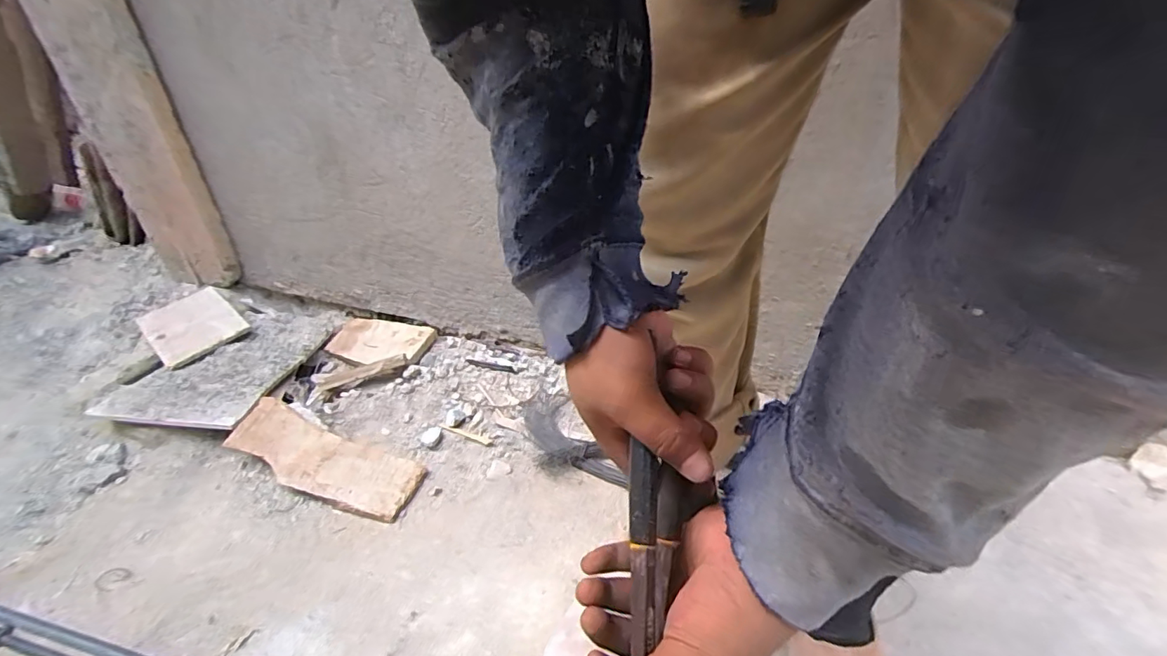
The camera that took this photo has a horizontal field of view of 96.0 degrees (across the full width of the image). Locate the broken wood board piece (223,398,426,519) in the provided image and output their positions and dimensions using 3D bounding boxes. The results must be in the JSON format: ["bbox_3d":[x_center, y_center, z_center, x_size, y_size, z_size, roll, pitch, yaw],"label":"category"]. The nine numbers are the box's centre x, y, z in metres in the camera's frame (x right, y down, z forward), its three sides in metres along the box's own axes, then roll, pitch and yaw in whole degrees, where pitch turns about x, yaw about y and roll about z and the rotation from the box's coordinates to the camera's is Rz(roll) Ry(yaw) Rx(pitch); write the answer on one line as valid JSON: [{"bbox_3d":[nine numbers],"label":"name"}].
[{"bbox_3d":[-0.352,0.178,0.708,0.269,0.020,0.094,21,41,10],"label":"broken wood board piece"}]

